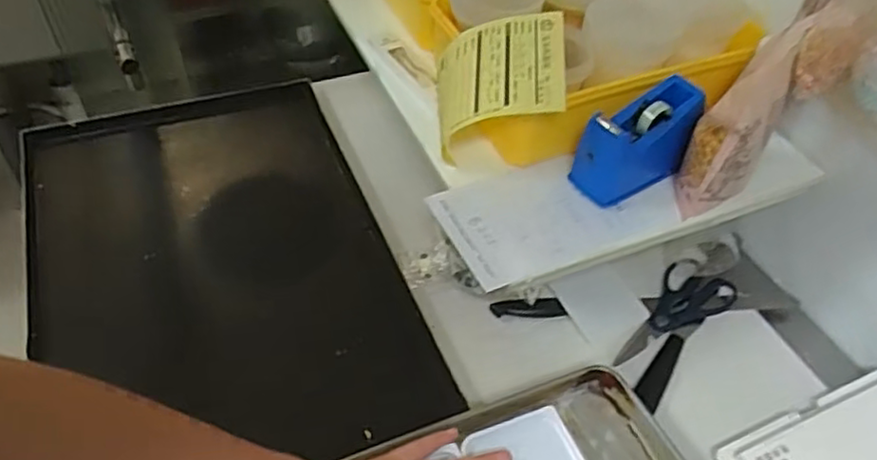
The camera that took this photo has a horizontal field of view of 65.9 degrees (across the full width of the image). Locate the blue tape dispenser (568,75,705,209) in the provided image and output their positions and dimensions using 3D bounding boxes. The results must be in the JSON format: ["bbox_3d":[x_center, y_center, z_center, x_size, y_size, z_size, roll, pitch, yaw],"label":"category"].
[{"bbox_3d":[0.206,-0.092,0.699,0.129,0.089,0.060,-27,54,-25],"label":"blue tape dispenser"}]

